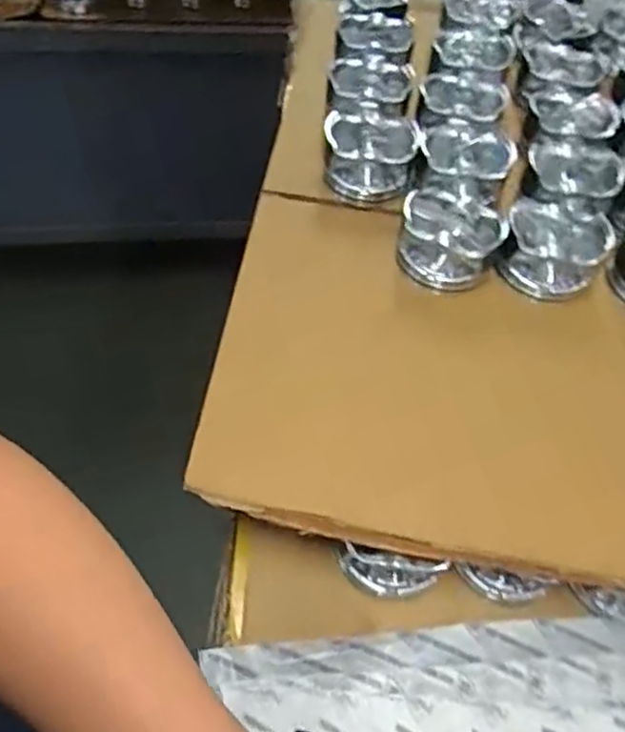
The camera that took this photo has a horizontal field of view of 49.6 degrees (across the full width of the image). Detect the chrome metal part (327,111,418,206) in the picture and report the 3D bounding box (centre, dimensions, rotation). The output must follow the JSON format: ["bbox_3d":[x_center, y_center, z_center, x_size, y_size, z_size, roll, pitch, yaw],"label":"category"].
[{"bbox_3d":[0.050,-0.187,0.604,0.081,0.046,0.064,11,56,2],"label":"chrome metal part"}]

